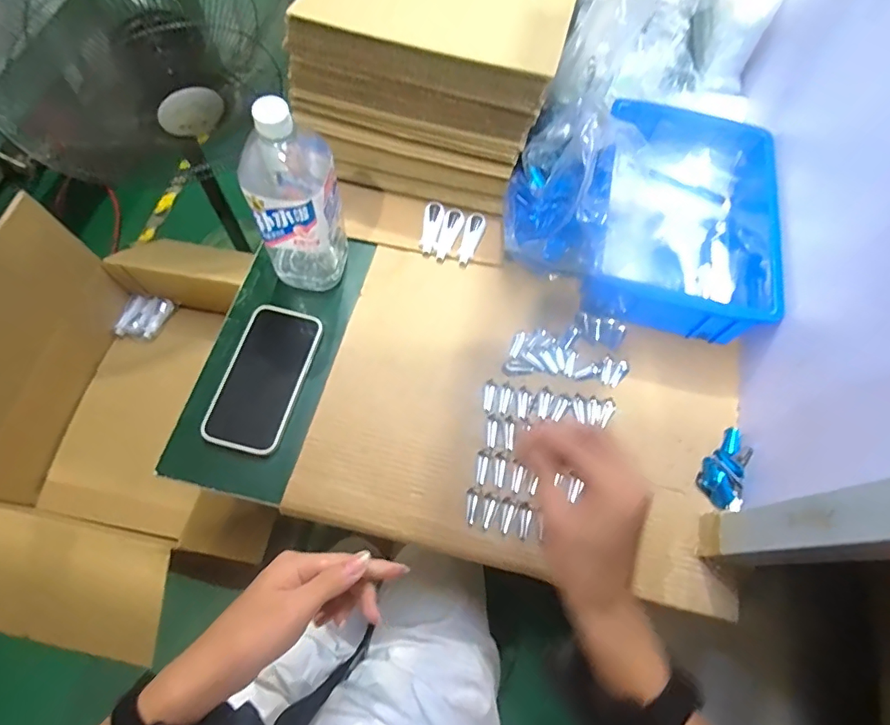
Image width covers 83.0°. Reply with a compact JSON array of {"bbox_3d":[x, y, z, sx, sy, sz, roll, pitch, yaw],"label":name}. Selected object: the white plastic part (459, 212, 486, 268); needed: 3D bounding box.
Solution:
[{"bbox_3d":[0.035,-0.161,0.660,0.023,0.009,0.081,16,67,4],"label":"white plastic part"}]

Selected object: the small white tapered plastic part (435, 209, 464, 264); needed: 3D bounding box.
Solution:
[{"bbox_3d":[0.005,-0.168,0.658,0.024,0.006,0.080,17,67,4],"label":"small white tapered plastic part"}]

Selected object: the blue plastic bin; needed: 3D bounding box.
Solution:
[{"bbox_3d":[0.301,-0.185,0.643,0.205,0.078,0.289,13,67,3],"label":"blue plastic bin"}]

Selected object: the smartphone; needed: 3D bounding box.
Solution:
[{"bbox_3d":[-0.201,0.015,0.564,0.083,0.012,0.170,13,66,7],"label":"smartphone"}]

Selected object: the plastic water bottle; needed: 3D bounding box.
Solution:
[{"bbox_3d":[-0.160,-0.171,0.537,0.093,0.227,0.099,-20,69,-11],"label":"plastic water bottle"}]

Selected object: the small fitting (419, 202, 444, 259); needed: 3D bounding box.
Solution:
[{"bbox_3d":[-0.018,-0.176,0.662,0.022,0.010,0.081,11,66,2],"label":"small fitting"}]

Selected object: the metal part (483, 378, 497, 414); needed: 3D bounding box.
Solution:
[{"bbox_3d":[0.051,0.038,0.573,0.013,0.004,0.041,13,67,3],"label":"metal part"}]

